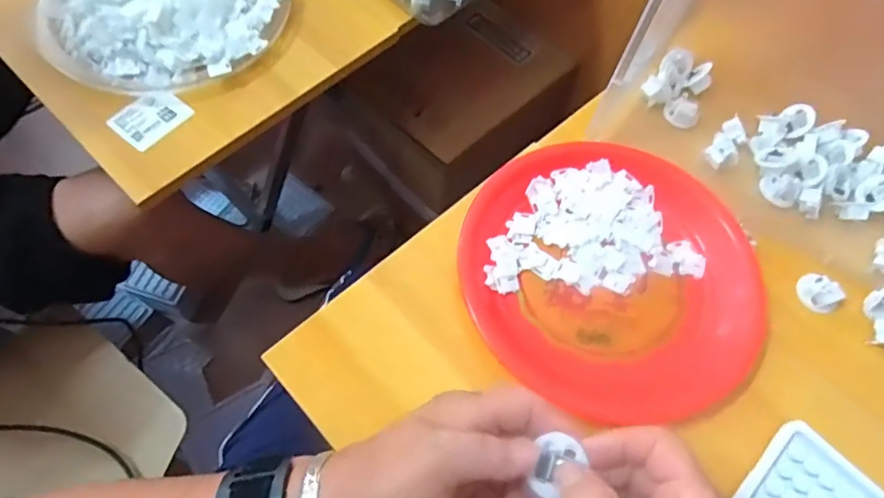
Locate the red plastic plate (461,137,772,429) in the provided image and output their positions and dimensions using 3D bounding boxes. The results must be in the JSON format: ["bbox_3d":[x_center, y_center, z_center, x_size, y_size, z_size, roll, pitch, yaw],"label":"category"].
[{"bbox_3d":[0.134,0.016,0.430,0.229,0.026,0.219,1,65,-2],"label":"red plastic plate"}]

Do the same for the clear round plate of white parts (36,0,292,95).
[{"bbox_3d":[-0.269,-0.244,0.510,0.223,0.048,0.215,1,64,-3],"label":"clear round plate of white parts"}]

